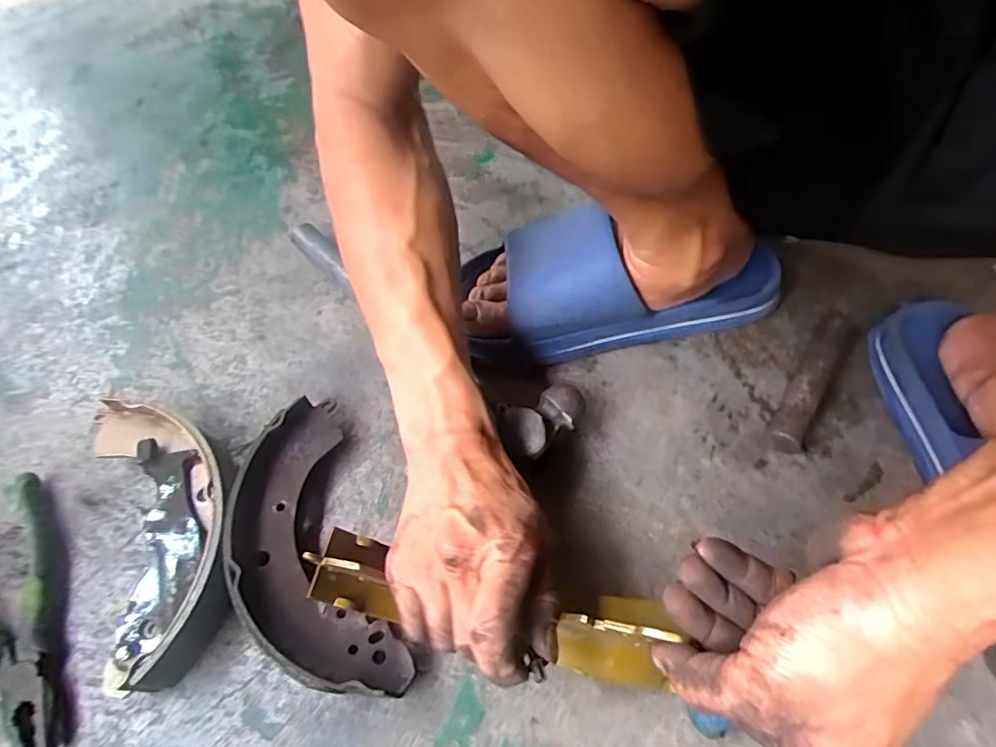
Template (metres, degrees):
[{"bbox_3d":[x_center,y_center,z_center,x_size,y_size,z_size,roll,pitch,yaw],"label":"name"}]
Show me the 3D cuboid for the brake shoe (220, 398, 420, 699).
[{"bbox_3d":[-0.129,0.117,0.381,0.084,0.038,0.204,-22,59,-9],"label":"brake shoe"}]

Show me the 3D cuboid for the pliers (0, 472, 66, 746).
[{"bbox_3d":[-0.323,0.159,0.383,0.065,0.023,0.190,-30,62,-14],"label":"pliers"}]

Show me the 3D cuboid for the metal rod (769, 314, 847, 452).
[{"bbox_3d":[0.243,-0.002,0.442,0.022,0.025,0.145,25,64,18],"label":"metal rod"}]

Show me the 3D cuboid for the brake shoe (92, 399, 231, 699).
[{"bbox_3d":[-0.231,0.101,0.398,0.094,0.039,0.206,-22,59,-9],"label":"brake shoe"}]

